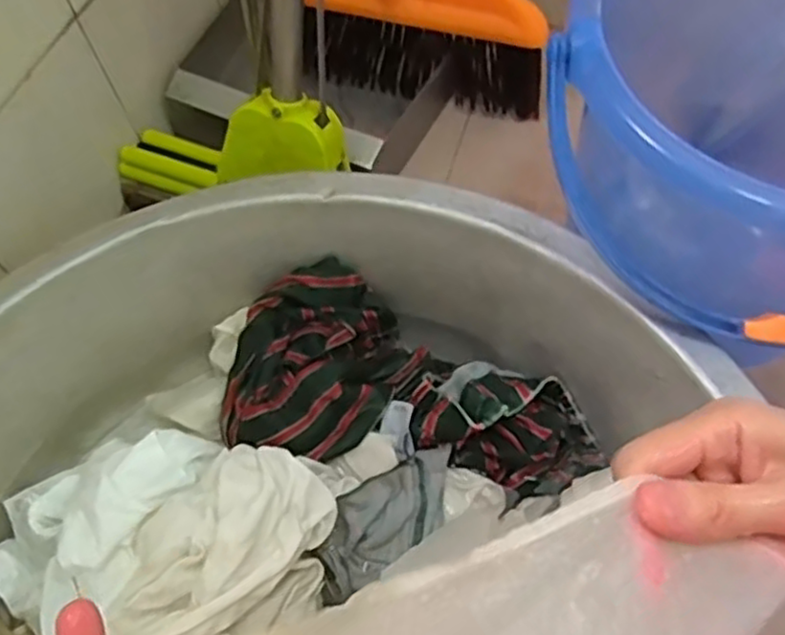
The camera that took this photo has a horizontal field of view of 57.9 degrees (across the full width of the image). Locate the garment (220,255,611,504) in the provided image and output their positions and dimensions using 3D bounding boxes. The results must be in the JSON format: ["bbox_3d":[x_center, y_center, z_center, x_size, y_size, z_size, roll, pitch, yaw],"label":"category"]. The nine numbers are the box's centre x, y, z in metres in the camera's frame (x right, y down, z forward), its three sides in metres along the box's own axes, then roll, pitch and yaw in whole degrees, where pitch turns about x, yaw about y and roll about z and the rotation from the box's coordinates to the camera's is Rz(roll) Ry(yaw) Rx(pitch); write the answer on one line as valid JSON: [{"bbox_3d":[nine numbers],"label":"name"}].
[{"bbox_3d":[0.017,0.049,0.571,0.299,0.065,0.157,10,60,8],"label":"garment"}]

